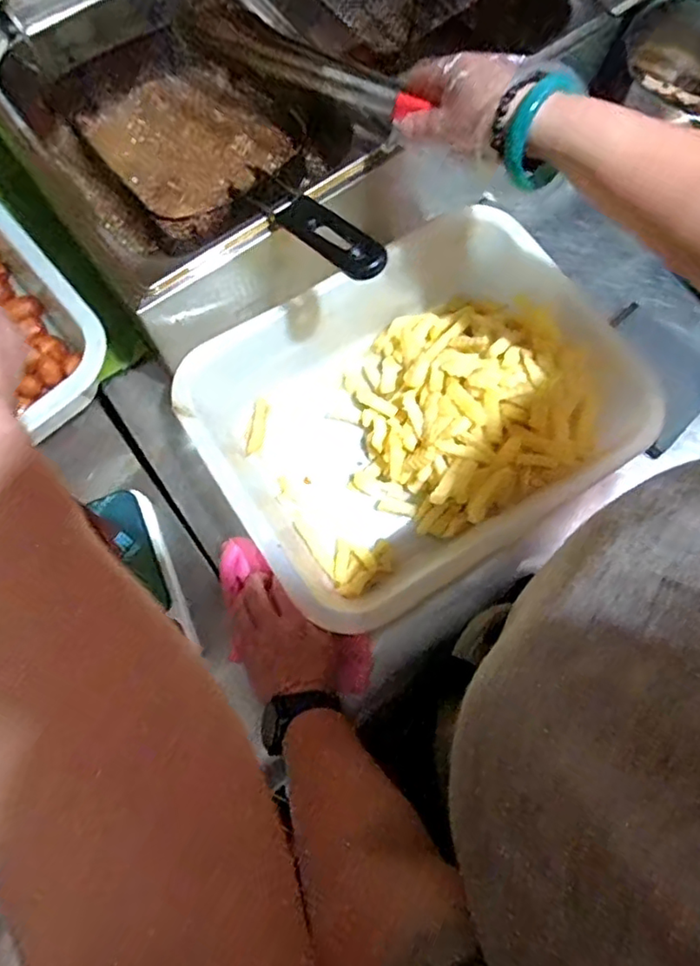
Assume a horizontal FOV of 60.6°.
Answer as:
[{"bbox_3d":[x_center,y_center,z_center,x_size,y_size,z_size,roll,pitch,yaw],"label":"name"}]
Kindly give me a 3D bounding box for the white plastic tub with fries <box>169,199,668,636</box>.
[{"bbox_3d":[0.054,-0.076,0.572,0.368,0.081,0.291,-37,77,-10],"label":"white plastic tub with fries"}]

